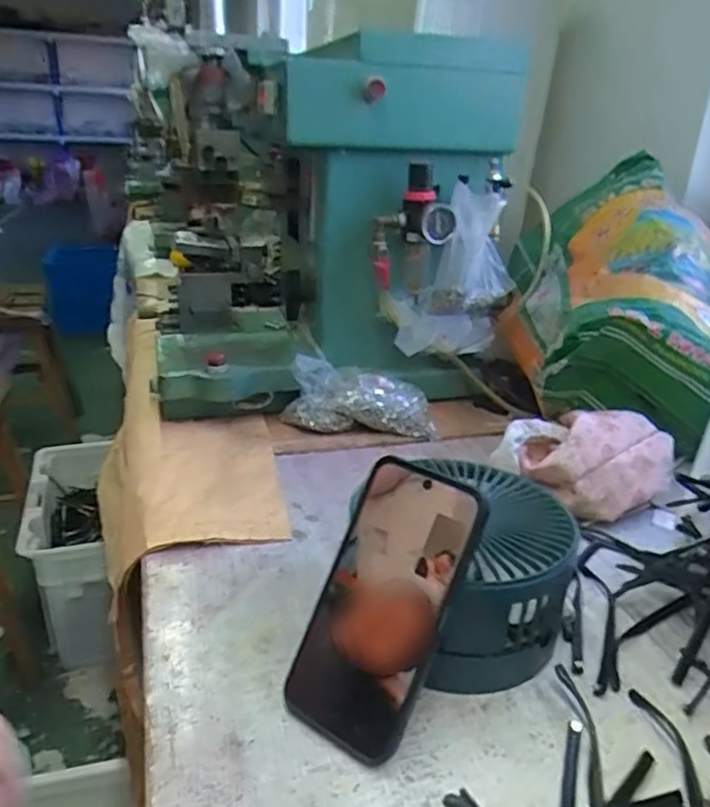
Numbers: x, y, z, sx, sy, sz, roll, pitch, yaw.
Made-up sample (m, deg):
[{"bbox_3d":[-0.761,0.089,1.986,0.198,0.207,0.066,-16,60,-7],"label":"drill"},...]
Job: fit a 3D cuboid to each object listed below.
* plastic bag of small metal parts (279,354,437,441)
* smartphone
[{"bbox_3d":[0.004,-0.011,0.771,0.177,0.080,0.068,2,23,-1],"label":"plastic bag of small metal parts"},{"bbox_3d":[0.017,0.120,0.394,0.076,0.167,0.005,21,-5,32],"label":"smartphone"}]

